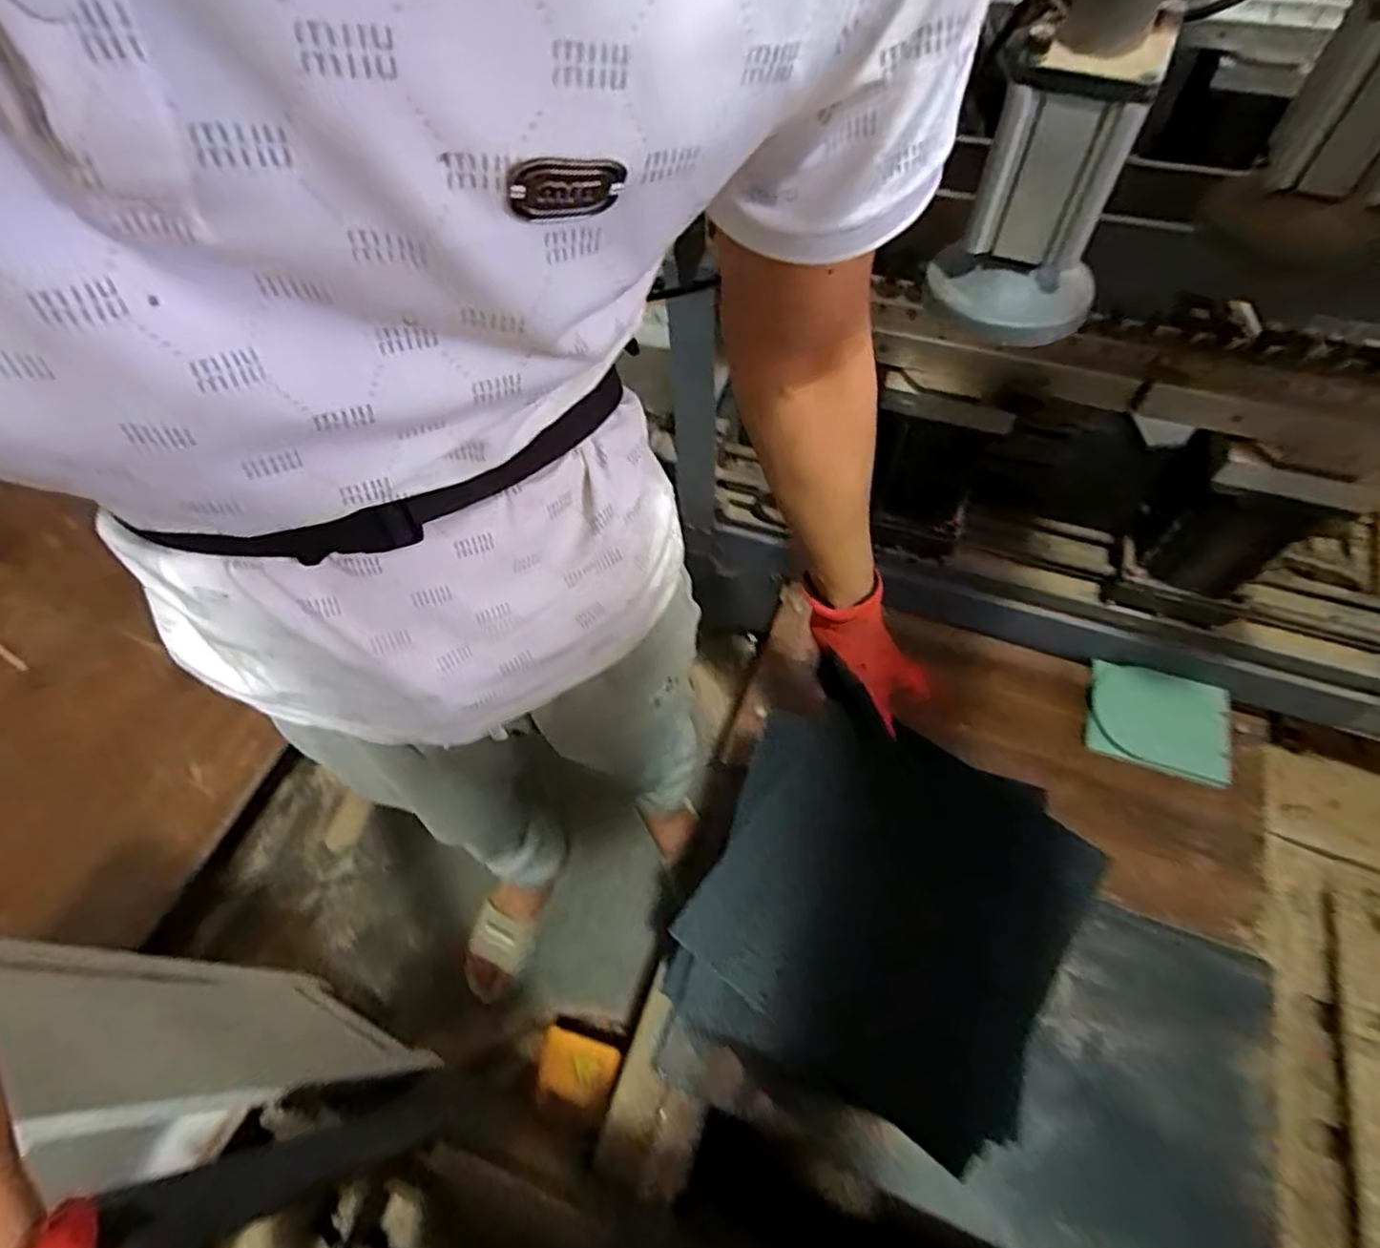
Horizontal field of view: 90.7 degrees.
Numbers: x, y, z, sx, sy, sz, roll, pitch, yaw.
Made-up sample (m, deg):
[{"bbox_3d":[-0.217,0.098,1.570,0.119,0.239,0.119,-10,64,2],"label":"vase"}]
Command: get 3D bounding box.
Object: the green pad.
[{"bbox_3d":[0.661,0.136,0.965,0.177,0.014,0.138,13,76,16],"label":"green pad"}]

